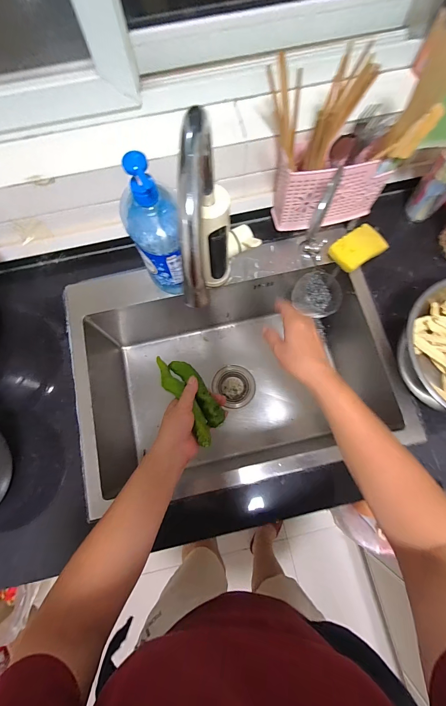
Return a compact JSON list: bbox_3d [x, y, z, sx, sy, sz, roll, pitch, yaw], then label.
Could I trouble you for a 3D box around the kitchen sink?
[{"bbox_3d":[0.014,0.033,0.693,0.609,0.266,0.448,-9,76,-3],"label":"kitchen sink"}]

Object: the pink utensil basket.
[{"bbox_3d":[0.193,-0.299,0.553,0.192,0.135,0.065,-7,76,-2],"label":"pink utensil basket"}]

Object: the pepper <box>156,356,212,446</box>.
[{"bbox_3d":[-0.066,0.071,0.485,0.030,0.024,0.181,-35,55,-9],"label":"pepper"}]

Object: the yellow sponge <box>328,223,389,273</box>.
[{"bbox_3d":[0.273,-0.213,0.619,0.105,0.025,0.068,-34,78,-8],"label":"yellow sponge"}]

